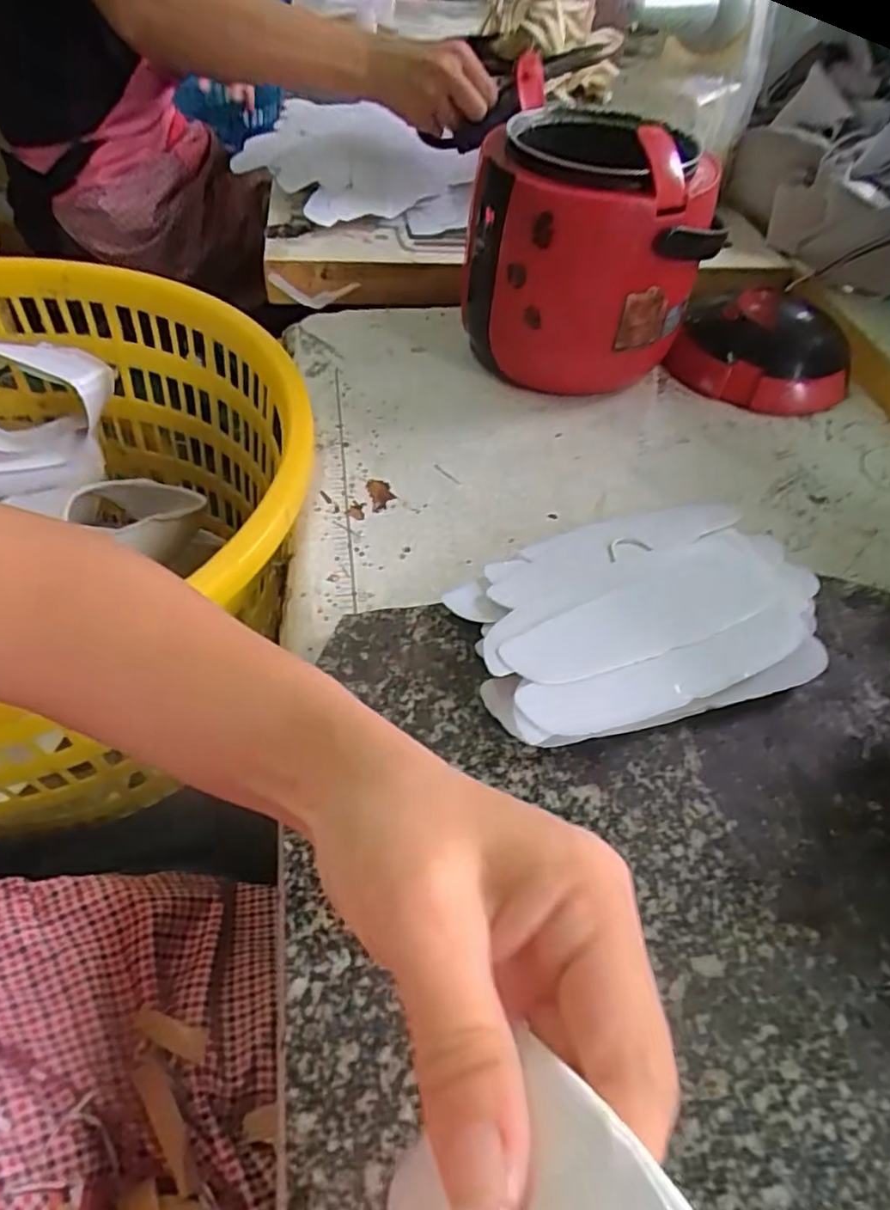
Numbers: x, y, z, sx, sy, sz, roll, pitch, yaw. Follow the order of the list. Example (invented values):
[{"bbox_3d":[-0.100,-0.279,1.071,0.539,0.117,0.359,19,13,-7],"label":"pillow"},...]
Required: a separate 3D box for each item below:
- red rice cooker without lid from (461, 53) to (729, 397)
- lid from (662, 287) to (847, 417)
[{"bbox_3d":[0.110,-0.295,0.542,0.180,0.163,0.198,5,51,0],"label":"red rice cooker without lid"},{"bbox_3d":[0.285,-0.238,0.580,0.145,0.055,0.145,2,51,-3],"label":"lid"}]

